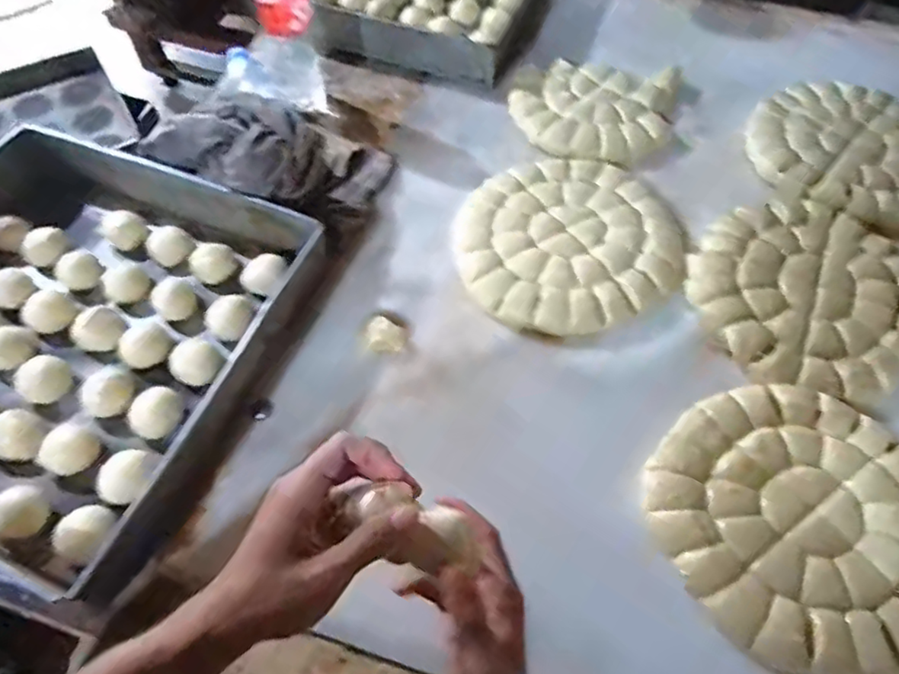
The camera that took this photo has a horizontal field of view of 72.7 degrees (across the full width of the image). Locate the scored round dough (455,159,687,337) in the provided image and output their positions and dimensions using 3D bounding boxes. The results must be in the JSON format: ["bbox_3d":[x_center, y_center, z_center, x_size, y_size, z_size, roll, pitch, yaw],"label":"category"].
[{"bbox_3d":[0.135,-0.124,0.727,0.263,0.015,0.247,0,58,-1],"label":"scored round dough"}]

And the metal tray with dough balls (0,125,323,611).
[{"bbox_3d":[-0.409,-0.015,0.624,0.437,0.094,0.405,20,60,11],"label":"metal tray with dough balls"}]

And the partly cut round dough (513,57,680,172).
[{"bbox_3d":[0.203,-0.320,0.868,0.213,0.038,0.207,0,58,-1],"label":"partly cut round dough"}]

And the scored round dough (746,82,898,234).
[{"bbox_3d":[0.538,-0.247,0.825,0.255,0.042,0.253,0,58,-1],"label":"scored round dough"}]

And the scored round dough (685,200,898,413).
[{"bbox_3d":[0.411,-0.048,0.695,0.259,0.033,0.252,0,58,-1],"label":"scored round dough"}]

